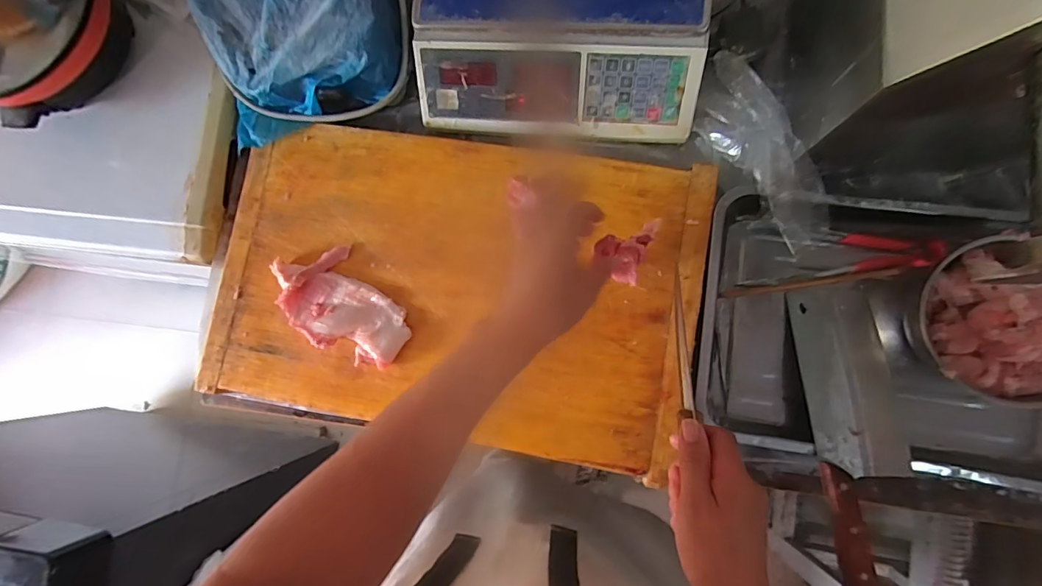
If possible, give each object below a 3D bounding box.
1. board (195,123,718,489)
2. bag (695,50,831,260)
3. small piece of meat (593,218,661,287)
[{"bbox_3d":[-0.089,-0.013,0.541,0.566,0.027,0.349,8,86,9],"label":"board"},{"bbox_3d":[0.276,-0.165,0.527,0.094,0.046,0.242,-29,81,3],"label":"bag"},{"bbox_3d":[0.108,-0.050,0.484,0.053,0.028,0.072,21,87,9],"label":"small piece of meat"}]

